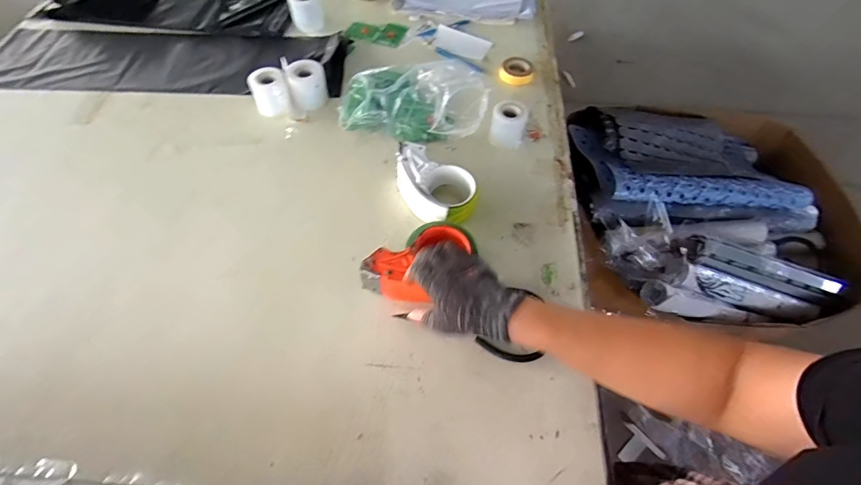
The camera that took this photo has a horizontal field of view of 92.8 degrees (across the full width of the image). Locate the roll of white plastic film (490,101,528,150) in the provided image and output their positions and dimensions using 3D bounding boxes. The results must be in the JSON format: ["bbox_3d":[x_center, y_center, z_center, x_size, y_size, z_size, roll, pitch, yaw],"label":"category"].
[{"bbox_3d":[0.142,-0.213,0.745,0.062,0.058,0.055,9,59,5],"label":"roll of white plastic film"}]

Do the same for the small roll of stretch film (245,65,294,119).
[{"bbox_3d":[-0.300,-0.283,0.775,0.068,0.061,0.066,-21,61,-13],"label":"small roll of stretch film"}]

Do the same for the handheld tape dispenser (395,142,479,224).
[{"bbox_3d":[0.003,-0.090,0.678,0.160,0.061,0.094,33,64,17],"label":"handheld tape dispenser"}]

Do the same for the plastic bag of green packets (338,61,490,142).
[{"bbox_3d":[-0.028,-0.261,0.761,0.258,0.087,0.139,11,59,6],"label":"plastic bag of green packets"}]

